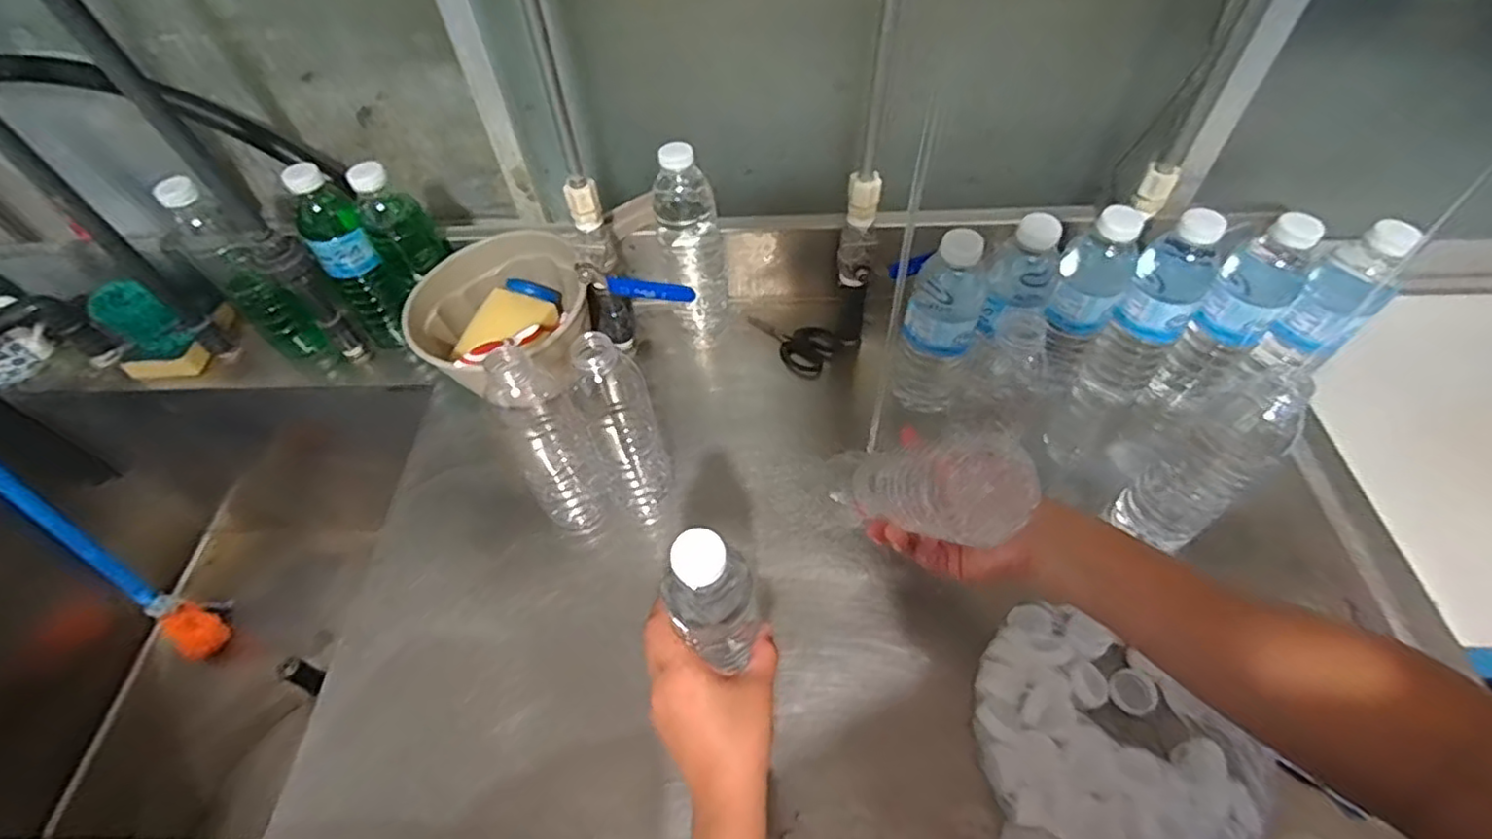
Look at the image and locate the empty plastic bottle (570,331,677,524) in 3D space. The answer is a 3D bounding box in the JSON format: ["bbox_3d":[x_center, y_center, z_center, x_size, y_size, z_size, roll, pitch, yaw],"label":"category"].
[{"bbox_3d":[-0.106,0.006,0.558,0.063,0.207,0.071,-17,54,-10],"label":"empty plastic bottle"}]

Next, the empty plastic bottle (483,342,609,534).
[{"bbox_3d":[-0.166,0.030,0.565,0.056,0.191,0.059,-26,56,-16],"label":"empty plastic bottle"}]

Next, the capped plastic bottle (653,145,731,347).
[{"bbox_3d":[-0.053,-0.179,0.675,0.063,0.216,0.071,-5,53,-1],"label":"capped plastic bottle"}]

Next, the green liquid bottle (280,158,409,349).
[{"bbox_3d":[-0.400,-0.156,0.677,0.055,0.203,0.059,-35,59,-21],"label":"green liquid bottle"}]

